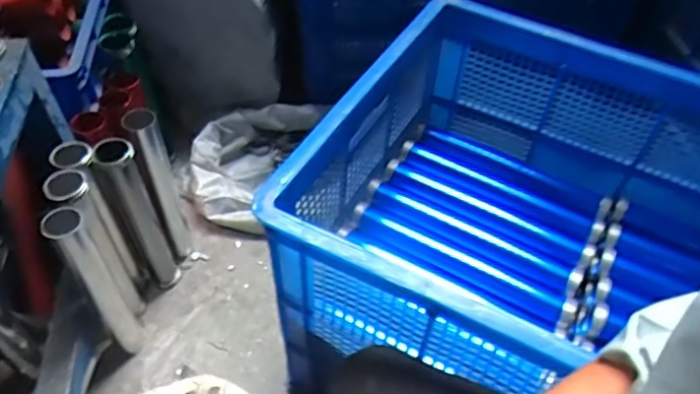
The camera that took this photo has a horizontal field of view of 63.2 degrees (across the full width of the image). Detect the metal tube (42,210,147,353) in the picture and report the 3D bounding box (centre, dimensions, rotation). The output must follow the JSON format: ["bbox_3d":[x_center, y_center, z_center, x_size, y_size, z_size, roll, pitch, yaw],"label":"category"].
[{"bbox_3d":[-0.406,0.141,0.925,0.052,0.346,0.065,-27,55,-23],"label":"metal tube"}]

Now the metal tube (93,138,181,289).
[{"bbox_3d":[-0.372,0.043,1.012,0.062,0.343,0.065,-23,54,-21],"label":"metal tube"}]

